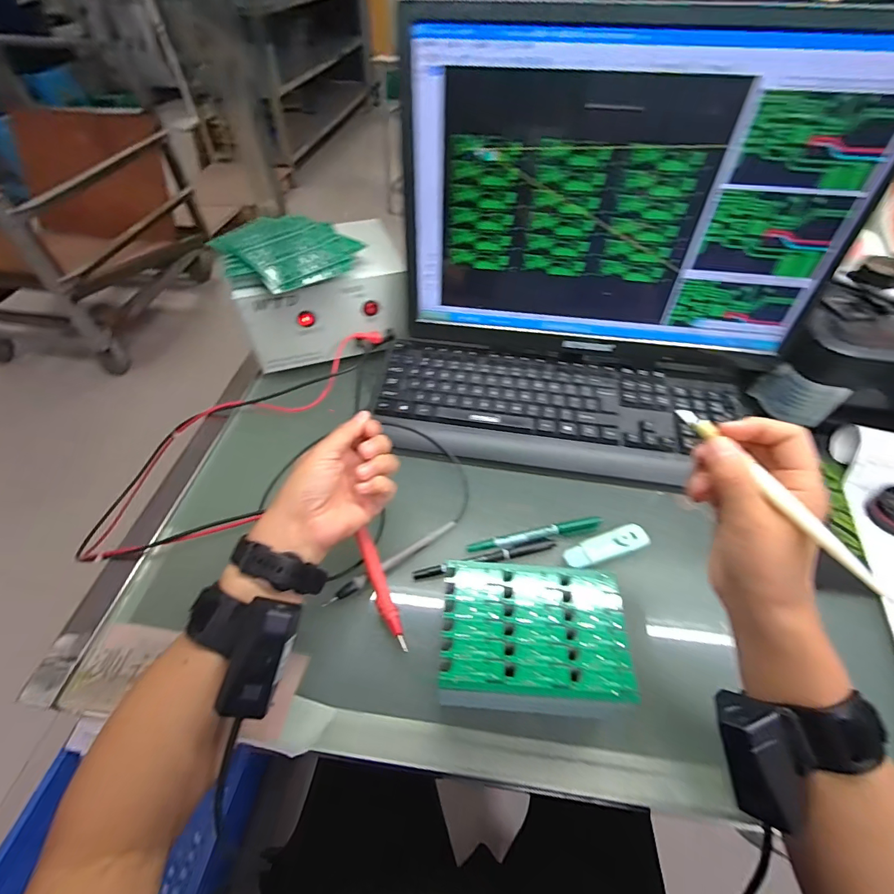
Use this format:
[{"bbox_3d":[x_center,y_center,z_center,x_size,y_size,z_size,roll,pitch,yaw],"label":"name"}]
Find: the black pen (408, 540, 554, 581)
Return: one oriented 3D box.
[{"bbox_3d":[0.037,0.106,0.402,0.139,0.008,0.012,-10,52,-9],"label":"black pen"}]

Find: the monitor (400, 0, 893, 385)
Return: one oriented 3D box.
[{"bbox_3d":[0.173,-0.224,0.435,0.438,0.309,0.081,6,51,4],"label":"monitor"}]

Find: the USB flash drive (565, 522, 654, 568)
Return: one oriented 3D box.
[{"bbox_3d":[0.153,0.095,0.403,0.085,0.008,0.027,-16,53,-14],"label":"USB flash drive"}]

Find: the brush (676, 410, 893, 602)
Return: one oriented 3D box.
[{"bbox_3d":[0.199,0.024,0.261,0.012,0.009,0.149,-20,53,-16],"label":"brush"}]

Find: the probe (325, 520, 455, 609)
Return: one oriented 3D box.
[{"bbox_3d":[-0.050,0.106,0.395,0.139,0.007,0.010,-29,57,-22],"label":"probe"}]

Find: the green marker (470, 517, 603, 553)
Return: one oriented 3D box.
[{"bbox_3d":[0.088,0.087,0.416,0.135,0.011,0.014,-10,52,-9],"label":"green marker"}]

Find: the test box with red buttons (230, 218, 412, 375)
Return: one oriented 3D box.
[{"bbox_3d":[-0.152,-0.194,0.557,0.196,0.135,0.124,-4,52,-5],"label":"test box with red buttons"}]

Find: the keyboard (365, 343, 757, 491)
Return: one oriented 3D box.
[{"bbox_3d":[0.125,-0.040,0.509,0.404,0.040,0.155,7,61,5],"label":"keyboard"}]

